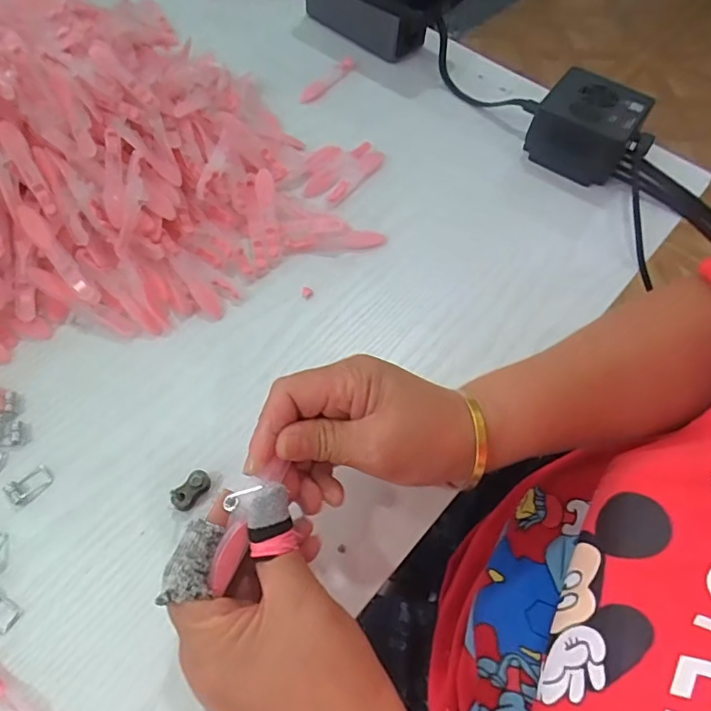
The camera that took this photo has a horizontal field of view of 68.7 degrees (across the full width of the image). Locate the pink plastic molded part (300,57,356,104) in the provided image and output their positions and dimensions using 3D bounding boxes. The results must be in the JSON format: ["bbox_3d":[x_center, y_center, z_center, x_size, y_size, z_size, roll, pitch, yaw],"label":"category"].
[{"bbox_3d":[-0.025,-0.274,0.518,0.020,0.008,0.080,35,65,15],"label":"pink plastic molded part"}]

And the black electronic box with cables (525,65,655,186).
[{"bbox_3d":[0.197,-0.197,0.448,0.080,0.051,0.073,31,64,13],"label":"black electronic box with cables"}]

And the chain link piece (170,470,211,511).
[{"bbox_3d":[-0.093,0.077,0.296,0.011,0.014,0.024,40,67,17],"label":"chain link piece"}]

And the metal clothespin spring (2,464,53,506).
[{"bbox_3d":[-0.188,0.074,0.299,0.015,0.005,0.023,41,67,18],"label":"metal clothespin spring"}]

